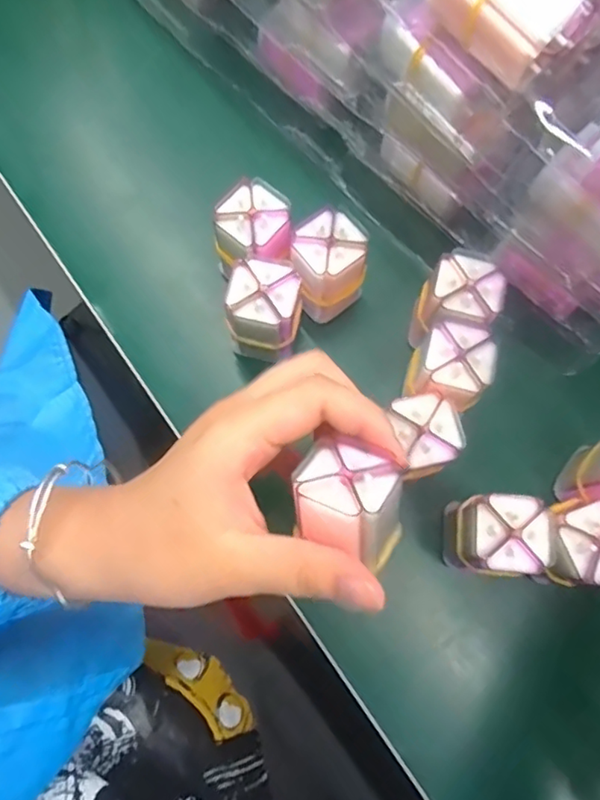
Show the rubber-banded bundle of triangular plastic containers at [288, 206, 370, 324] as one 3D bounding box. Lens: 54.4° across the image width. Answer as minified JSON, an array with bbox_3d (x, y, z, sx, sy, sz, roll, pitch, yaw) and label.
[{"bbox_3d":[0.013,-0.069,0.313,0.037,0.057,0.034,-33,79,-10],"label":"rubber-banded bundle of triangular plastic containers"}]

